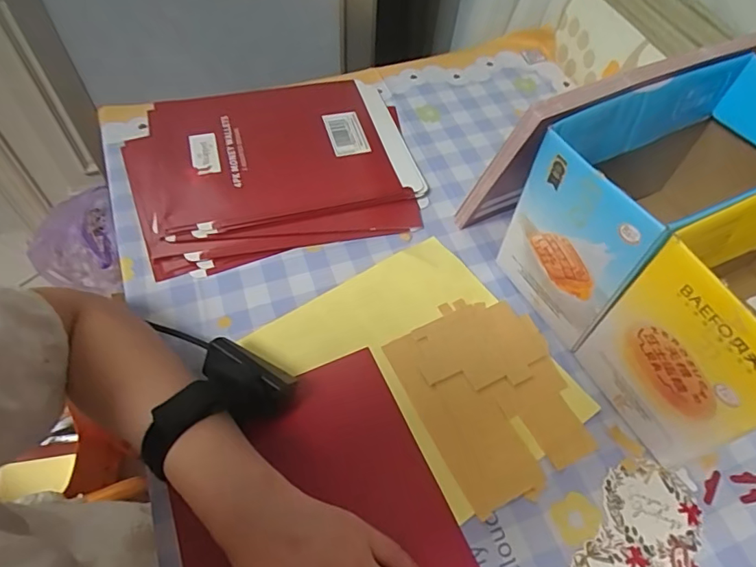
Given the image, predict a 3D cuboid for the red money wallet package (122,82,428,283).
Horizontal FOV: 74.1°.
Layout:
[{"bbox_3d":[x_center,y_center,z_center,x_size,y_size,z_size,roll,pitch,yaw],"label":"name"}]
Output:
[{"bbox_3d":[-0.106,-0.125,0.530,0.283,0.018,0.225,-13,59,-12],"label":"red money wallet package"}]

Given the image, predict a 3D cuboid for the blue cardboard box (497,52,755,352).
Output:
[{"bbox_3d":[0.234,-0.075,0.428,0.234,0.158,0.109,-29,63,-20],"label":"blue cardboard box"}]

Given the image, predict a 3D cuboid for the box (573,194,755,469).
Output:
[{"bbox_3d":[0.292,0.017,0.371,0.230,0.157,0.111,-22,61,-17],"label":"box"}]

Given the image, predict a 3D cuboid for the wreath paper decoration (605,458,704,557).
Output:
[{"bbox_3d":[0.200,0.162,0.363,0.066,0.004,0.065,2,57,-3],"label":"wreath paper decoration"}]

